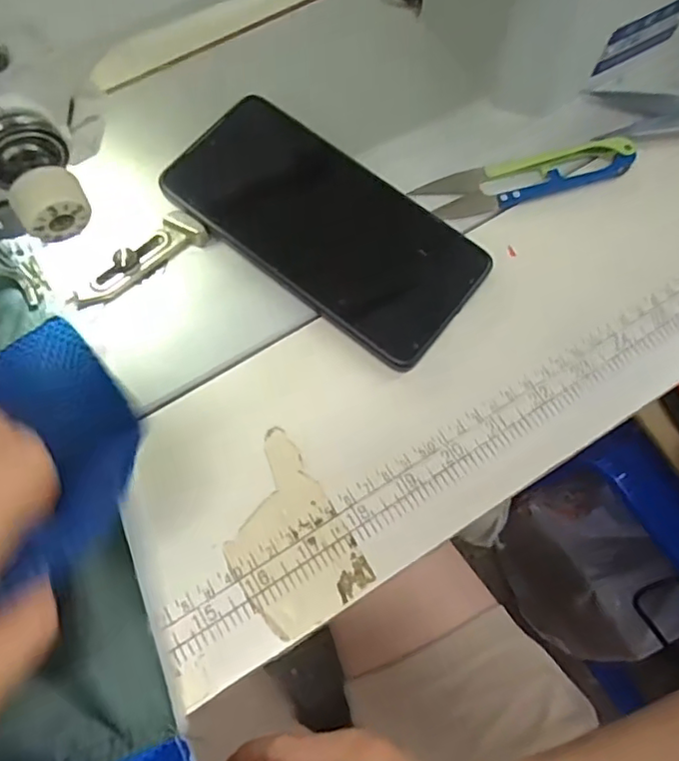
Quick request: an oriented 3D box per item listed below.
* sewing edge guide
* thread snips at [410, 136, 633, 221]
[{"bbox_3d":[-0.101,-0.061,0.300,0.070,0.012,0.018,-35,76,-12],"label":"sewing edge guide"},{"bbox_3d":[0.099,-0.107,0.316,0.112,0.014,0.025,-12,73,-5],"label":"thread snips"}]

